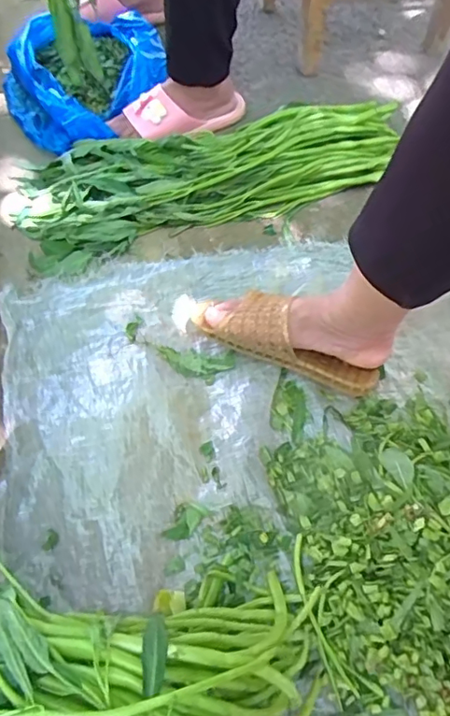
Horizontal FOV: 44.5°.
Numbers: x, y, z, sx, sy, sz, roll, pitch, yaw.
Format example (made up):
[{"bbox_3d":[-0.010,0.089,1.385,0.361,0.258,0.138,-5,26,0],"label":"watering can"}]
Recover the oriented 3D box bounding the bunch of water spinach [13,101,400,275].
[{"bbox_3d":[-0.014,-0.282,0.799,0.563,0.069,0.220,-16,59,-10],"label":"bunch of water spinach"}]

